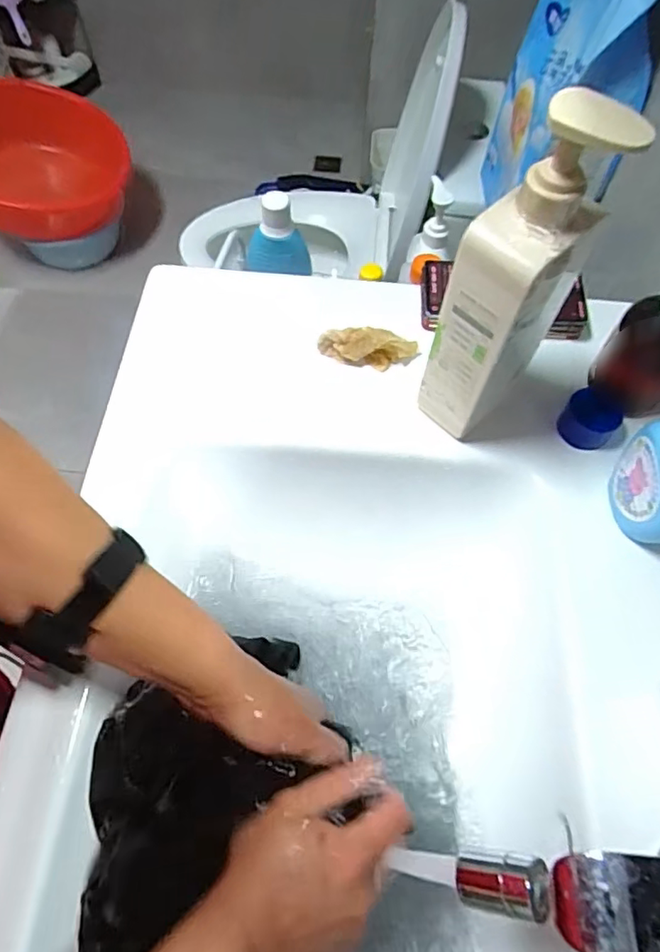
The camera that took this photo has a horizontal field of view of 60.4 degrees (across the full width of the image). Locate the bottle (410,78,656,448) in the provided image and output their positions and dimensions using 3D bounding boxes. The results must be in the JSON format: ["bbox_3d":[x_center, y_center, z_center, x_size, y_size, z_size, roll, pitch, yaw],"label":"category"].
[{"bbox_3d":[0.128,-0.132,0.398,0.065,0.258,0.082,37,66,16],"label":"bottle"}]

